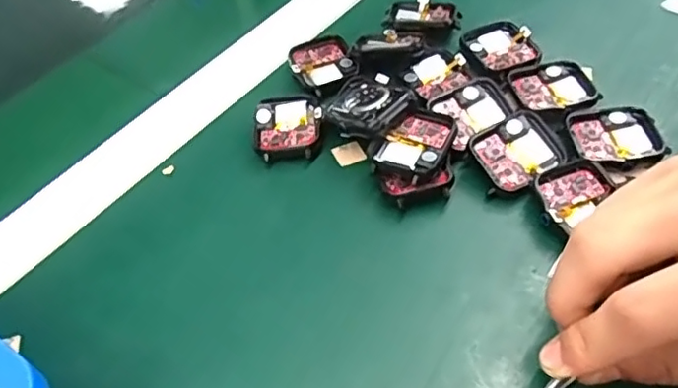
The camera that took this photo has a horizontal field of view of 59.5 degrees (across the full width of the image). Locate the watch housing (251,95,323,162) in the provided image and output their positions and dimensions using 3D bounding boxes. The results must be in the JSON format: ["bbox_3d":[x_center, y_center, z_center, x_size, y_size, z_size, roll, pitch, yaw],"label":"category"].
[{"bbox_3d":[-0.029,-0.038,0.329,0.038,0.012,0.045,-8,49,1],"label":"watch housing"}]

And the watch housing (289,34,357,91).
[{"bbox_3d":[-0.010,-0.079,0.361,0.037,0.009,0.040,-16,49,-6],"label":"watch housing"}]

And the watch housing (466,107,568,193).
[{"bbox_3d":[0.089,-0.021,0.297,0.043,0.010,0.035,-30,66,-8],"label":"watch housing"}]

